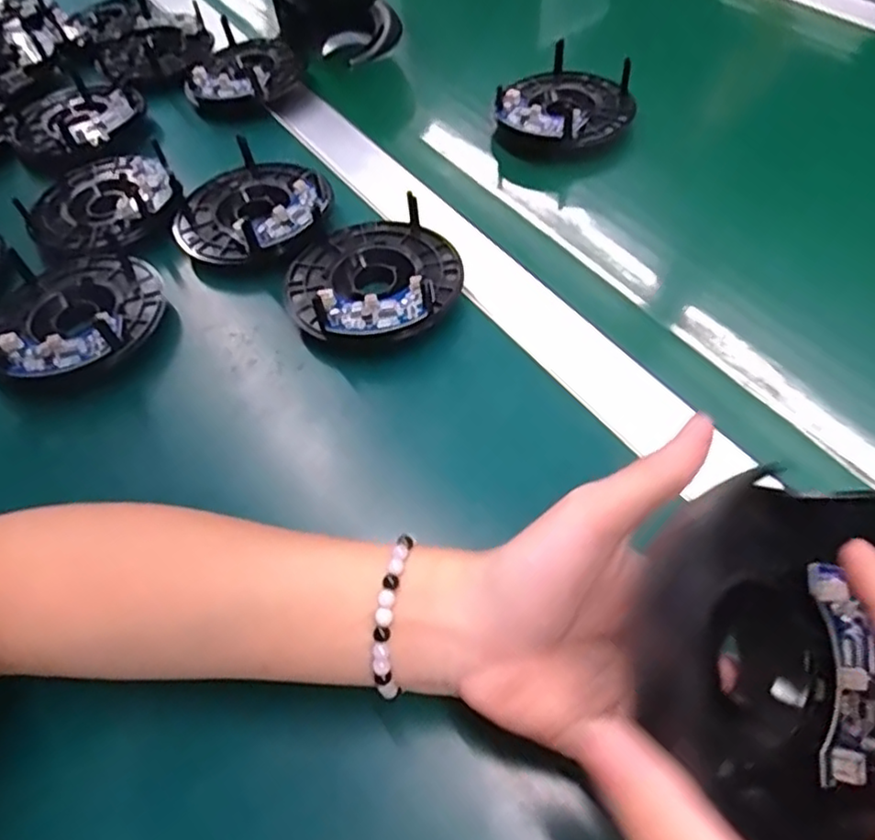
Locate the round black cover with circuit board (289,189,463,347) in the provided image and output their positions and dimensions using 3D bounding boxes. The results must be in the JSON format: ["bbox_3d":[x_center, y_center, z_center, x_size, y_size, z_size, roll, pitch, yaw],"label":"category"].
[{"bbox_3d":[-0.036,-0.083,0.378,0.100,0.032,0.099,-3,54,4],"label":"round black cover with circuit board"}]

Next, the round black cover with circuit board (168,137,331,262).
[{"bbox_3d":[-0.125,-0.145,0.422,0.097,0.022,0.103,-3,54,4],"label":"round black cover with circuit board"}]

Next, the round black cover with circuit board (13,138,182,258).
[{"bbox_3d":[-0.226,-0.151,0.446,0.103,0.026,0.100,-3,54,4],"label":"round black cover with circuit board"}]

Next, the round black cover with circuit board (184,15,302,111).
[{"bbox_3d":[-0.163,-0.291,0.540,0.089,0.030,0.099,-11,54,-2],"label":"round black cover with circuit board"}]

